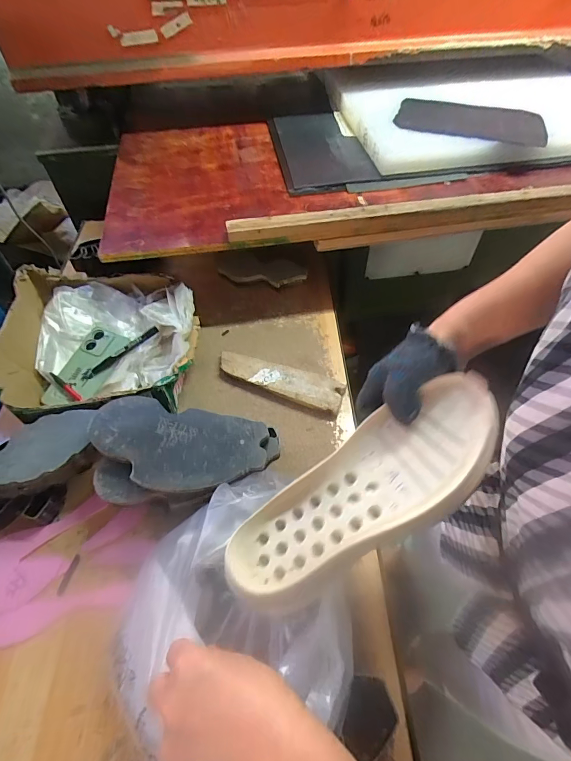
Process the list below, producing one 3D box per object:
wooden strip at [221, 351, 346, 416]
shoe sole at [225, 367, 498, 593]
[{"bbox_3d":[-0.010,-0.008,0.688,0.228,0.013,0.061,20,57,15],"label":"wooden strip"},{"bbox_3d":[0.069,0.092,0.338,0.261,0.022,0.095,-34,58,-1],"label":"shoe sole"}]

